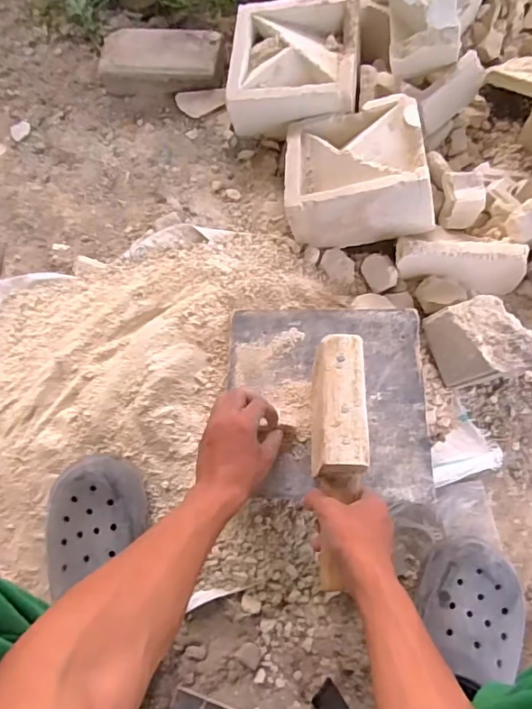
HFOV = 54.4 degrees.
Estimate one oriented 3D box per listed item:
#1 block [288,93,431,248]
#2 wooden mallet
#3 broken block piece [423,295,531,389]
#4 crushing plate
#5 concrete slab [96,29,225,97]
[{"bbox_3d":[0.139,-0.279,0.791,0.198,0.104,0.216,-9,55,18],"label":"block"},{"bbox_3d":[0.074,0.102,0.526,0.055,0.038,0.249,3,79,4],"label":"wooden mallet"},{"bbox_3d":[0.280,-0.014,0.686,0.105,0.090,0.115,-18,69,-2],"label":"broken block piece"},{"bbox_3d":[0.075,0.053,0.642,0.241,0.017,0.240,0,70,3],"label":"crushing plate"},{"bbox_3d":[-0.187,-0.521,0.928,0.215,0.070,0.105,0,70,5],"label":"concrete slab"}]

